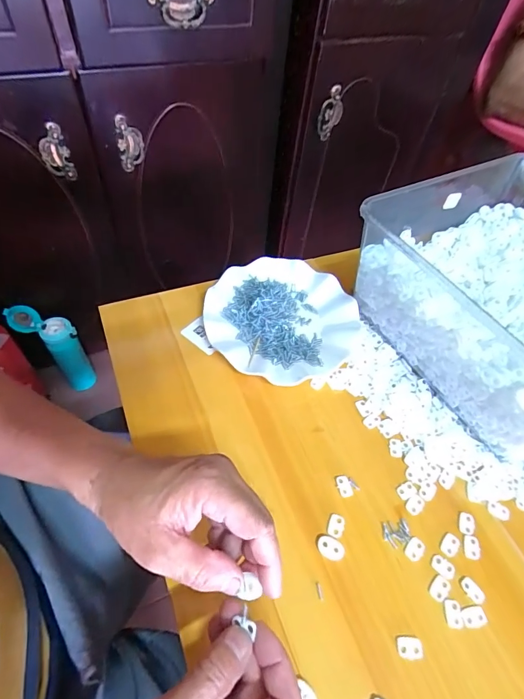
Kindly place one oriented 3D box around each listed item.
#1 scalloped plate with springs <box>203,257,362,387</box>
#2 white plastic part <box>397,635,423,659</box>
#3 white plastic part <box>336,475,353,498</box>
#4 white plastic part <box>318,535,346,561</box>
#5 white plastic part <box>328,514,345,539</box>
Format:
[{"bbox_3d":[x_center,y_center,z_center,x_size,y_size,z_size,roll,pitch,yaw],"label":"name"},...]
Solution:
[{"bbox_3d":[0.023,-0.038,0.474,0.179,0.027,0.177,3,54,-4],"label":"scalloped plate with springs"},{"bbox_3d":[0.115,0.232,0.302,0.019,0.004,0.014,5,54,-2],"label":"white plastic part"},{"bbox_3d":[0.079,0.132,0.373,0.012,0.007,0.020,-5,55,-9],"label":"white plastic part"},{"bbox_3d":[0.060,0.175,0.342,0.024,0.013,0.017,19,55,8],"label":"white plastic part"},{"bbox_3d":[0.067,0.160,0.352,0.014,0.006,0.020,23,55,11],"label":"white plastic part"}]

